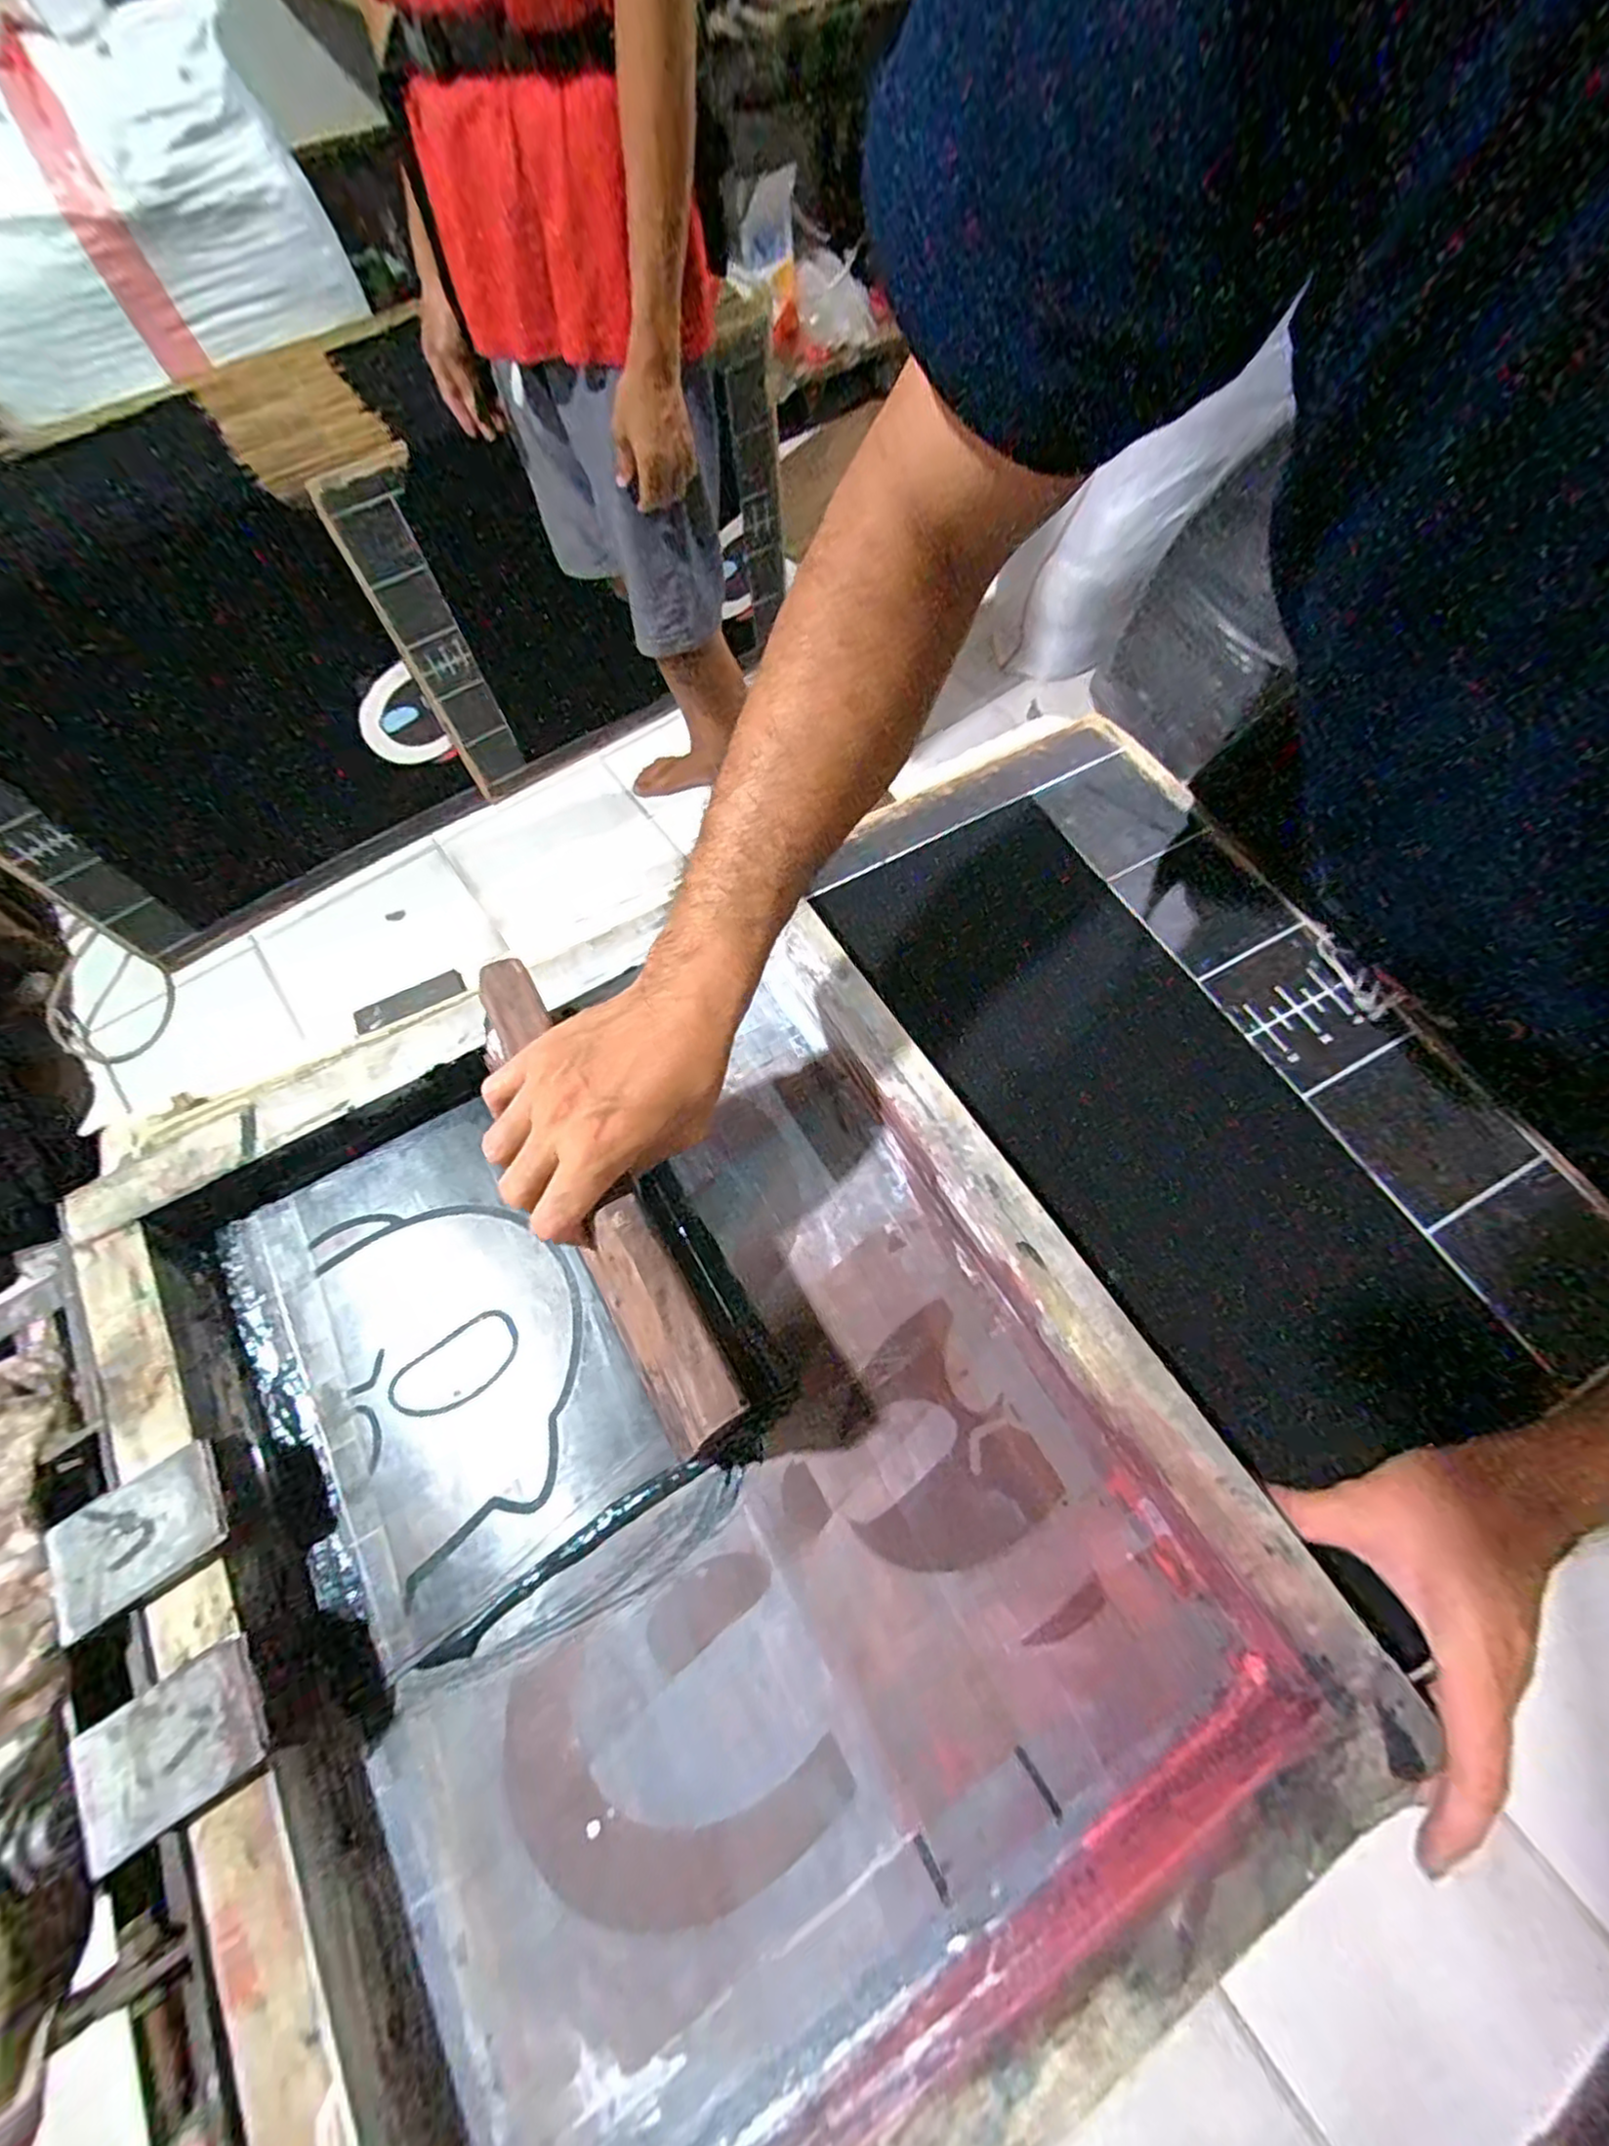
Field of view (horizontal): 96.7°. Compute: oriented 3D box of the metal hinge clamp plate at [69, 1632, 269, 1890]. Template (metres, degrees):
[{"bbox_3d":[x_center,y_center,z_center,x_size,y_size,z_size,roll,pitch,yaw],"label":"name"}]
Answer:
[{"bbox_3d":[-0.272,0.287,0.302,0.080,0.009,0.051,-30,70,-11],"label":"metal hinge clamp plate"}]

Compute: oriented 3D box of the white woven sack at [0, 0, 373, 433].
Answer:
[{"bbox_3d":[-0.984,-1.238,1.001,0.590,0.345,0.331,-36,71,-13],"label":"white woven sack"}]

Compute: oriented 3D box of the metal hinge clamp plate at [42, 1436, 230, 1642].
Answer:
[{"bbox_3d":[-0.316,0.217,0.335,0.081,0.011,0.052,-33,70,-12],"label":"metal hinge clamp plate"}]

